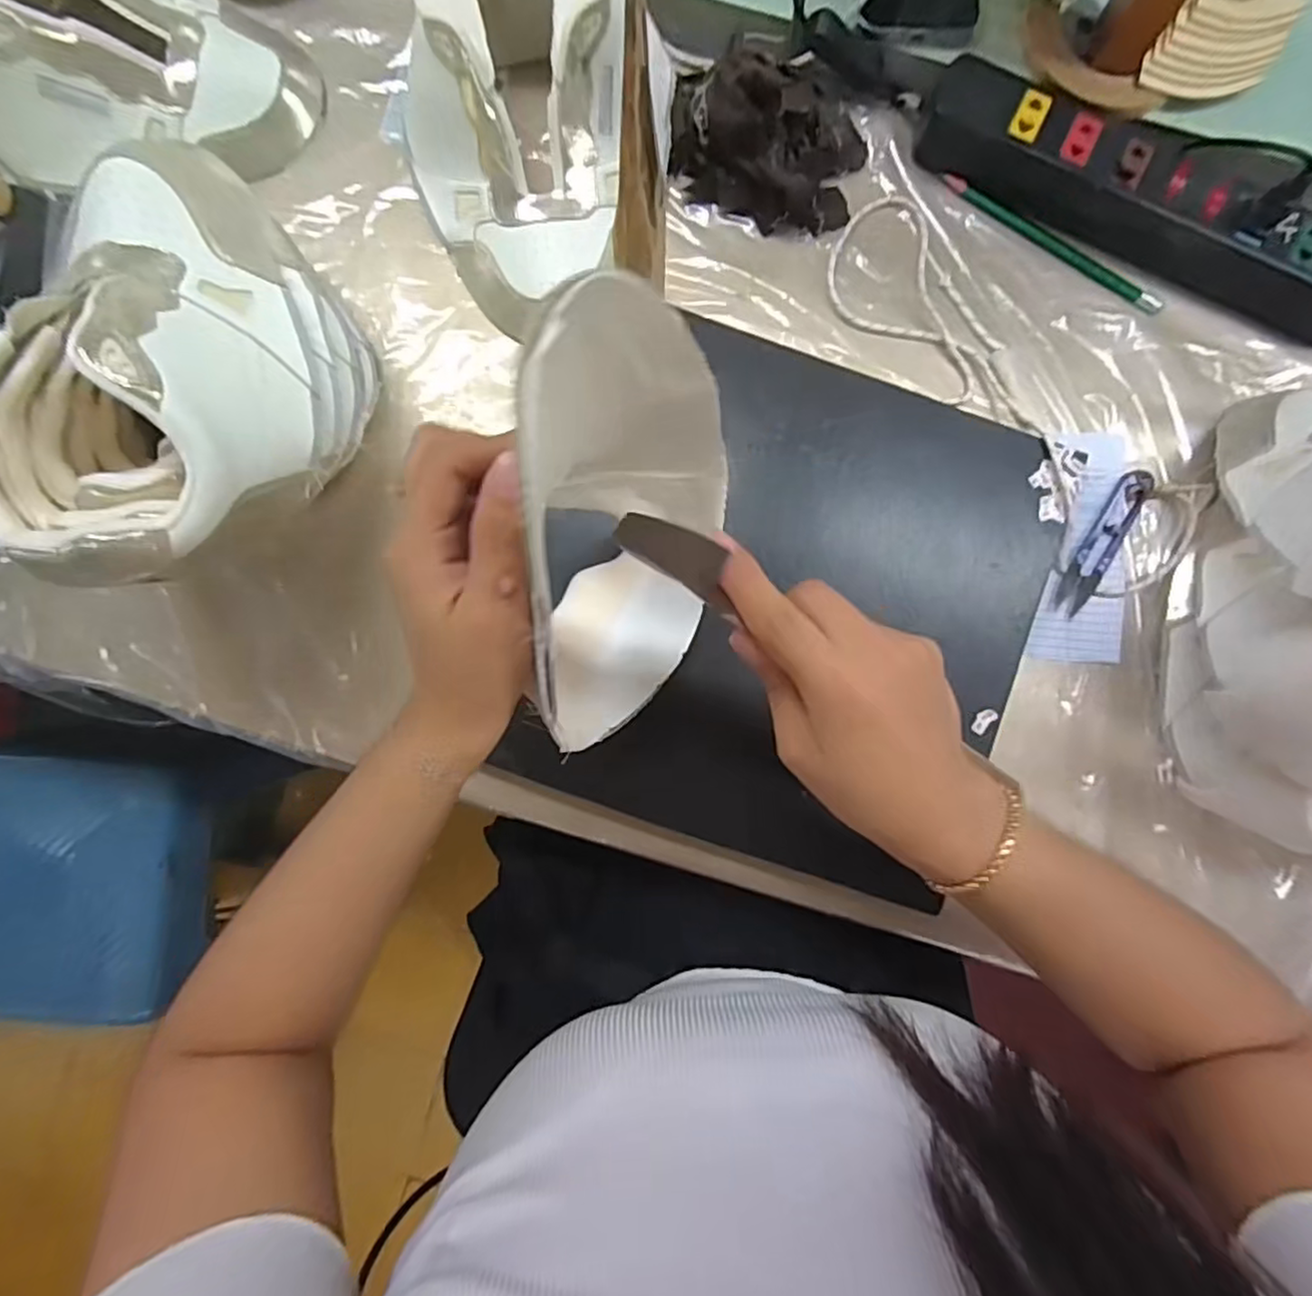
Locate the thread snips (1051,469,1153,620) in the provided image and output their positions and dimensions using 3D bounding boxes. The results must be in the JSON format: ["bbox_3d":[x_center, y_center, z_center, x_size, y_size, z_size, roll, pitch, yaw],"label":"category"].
[{"bbox_3d":[0.287,-0.067,0.424,0.020,0.010,0.098,31,87,2],"label":"thread snips"}]

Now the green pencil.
[{"bbox_3d":[0.267,-0.273,0.447,0.167,0.006,0.012,36,87,2],"label":"green pencil"}]

